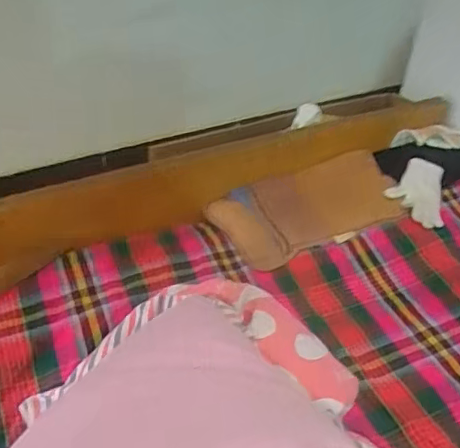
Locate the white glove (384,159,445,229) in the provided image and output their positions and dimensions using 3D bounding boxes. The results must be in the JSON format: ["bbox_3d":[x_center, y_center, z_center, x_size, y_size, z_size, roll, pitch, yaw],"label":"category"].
[{"bbox_3d":[0.436,-0.076,1.289,0.133,0.062,0.179,19,43,15],"label":"white glove"}]

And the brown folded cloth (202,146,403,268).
[{"bbox_3d":[0.186,-0.044,1.241,0.450,0.058,0.209,-17,46,-23],"label":"brown folded cloth"}]

